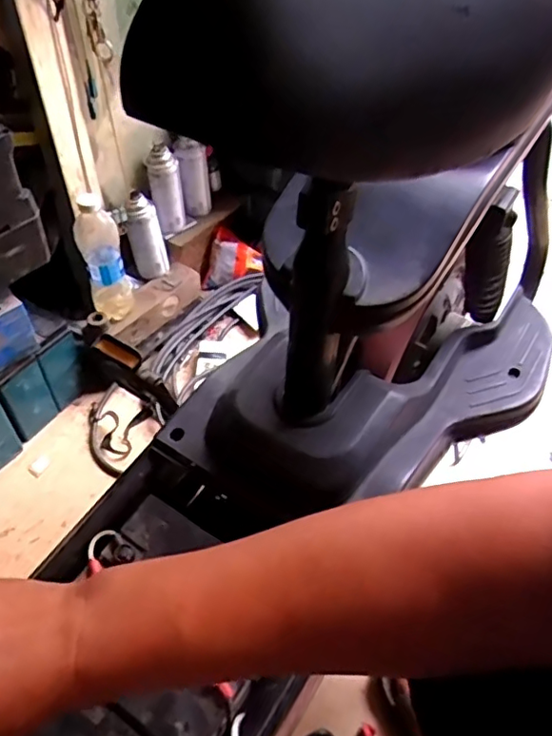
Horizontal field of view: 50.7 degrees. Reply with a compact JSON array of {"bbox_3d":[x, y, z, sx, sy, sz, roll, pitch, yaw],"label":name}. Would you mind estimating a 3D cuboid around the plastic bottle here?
[{"bbox_3d":[-0.283,-0.178,0.958,0.068,0.199,0.071,-12,51,-12],"label":"plastic bottle"}]

